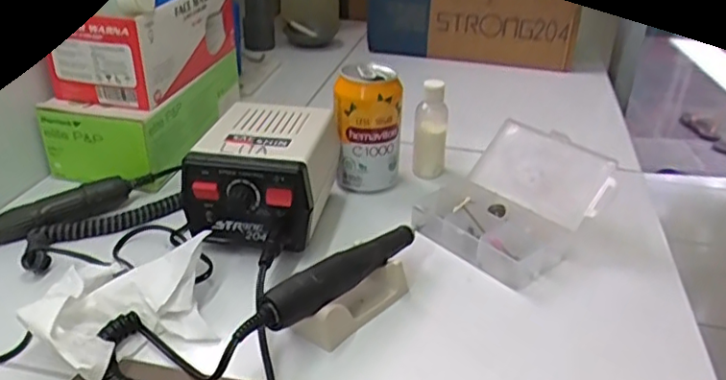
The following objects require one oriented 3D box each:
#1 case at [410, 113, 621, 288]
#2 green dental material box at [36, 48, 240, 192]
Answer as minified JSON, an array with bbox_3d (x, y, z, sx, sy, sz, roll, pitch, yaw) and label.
[{"bbox_3d":[0.128,0.004,0.539,0.131,0.081,0.134,28,38,36],"label":"case"},{"bbox_3d":[-0.225,-0.088,0.670,0.119,0.073,0.213,8,31,9],"label":"green dental material box"}]

